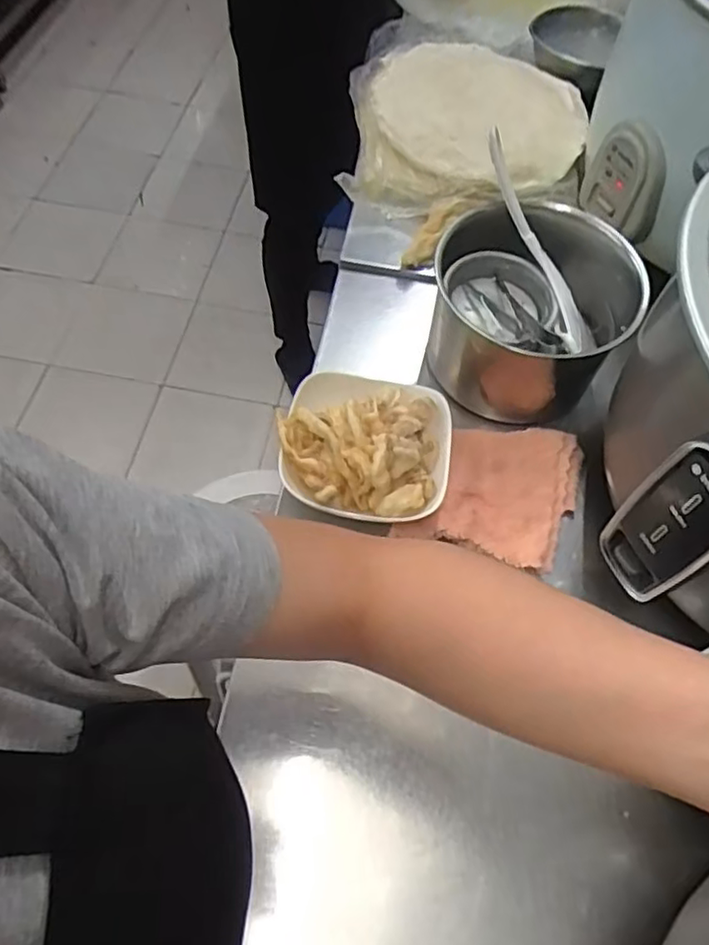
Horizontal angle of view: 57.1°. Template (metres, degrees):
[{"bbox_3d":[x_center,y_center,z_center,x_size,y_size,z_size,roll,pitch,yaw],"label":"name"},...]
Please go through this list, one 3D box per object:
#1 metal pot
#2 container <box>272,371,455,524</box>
[{"bbox_3d":[0.171,-0.158,0.658,0.185,0.142,0.172,1,60,-3],"label":"metal pot"},{"bbox_3d":[0.011,-0.028,0.584,0.149,0.041,0.150,1,60,-3],"label":"container"}]

